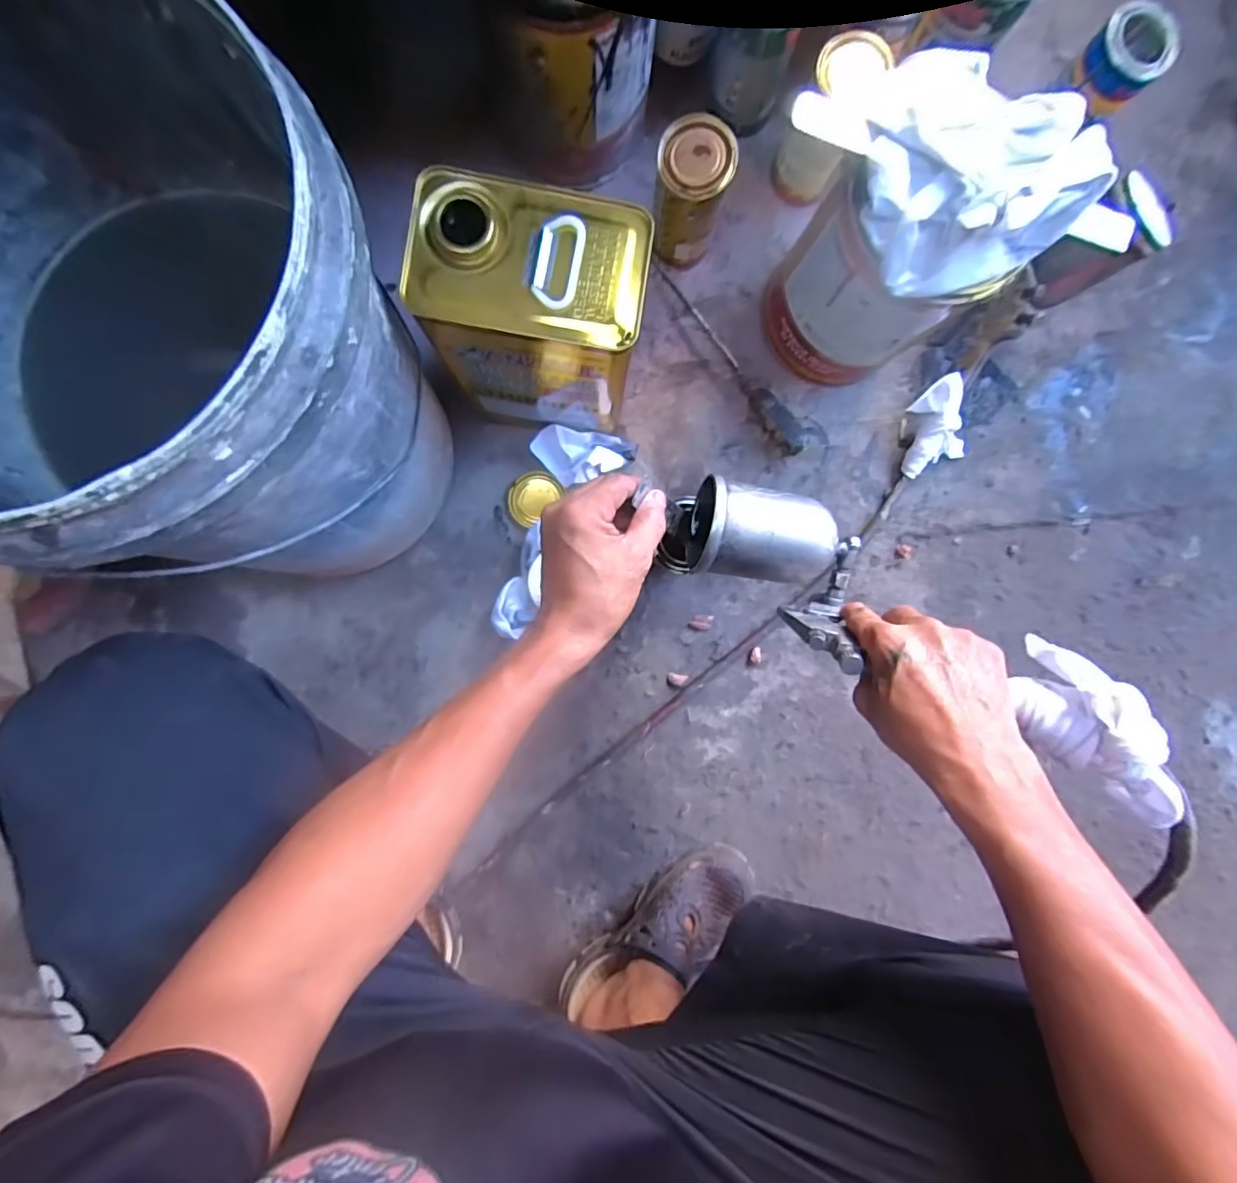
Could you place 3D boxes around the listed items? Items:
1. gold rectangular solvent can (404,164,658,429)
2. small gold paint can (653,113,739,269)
[{"bbox_3d":[-0.070,-0.232,0.507,0.175,0.248,0.125,8,92,-4],"label":"gold rectangular solvent can"},{"bbox_3d":[0.071,-0.400,0.566,0.073,0.135,0.075,0,93,-3],"label":"small gold paint can"}]

